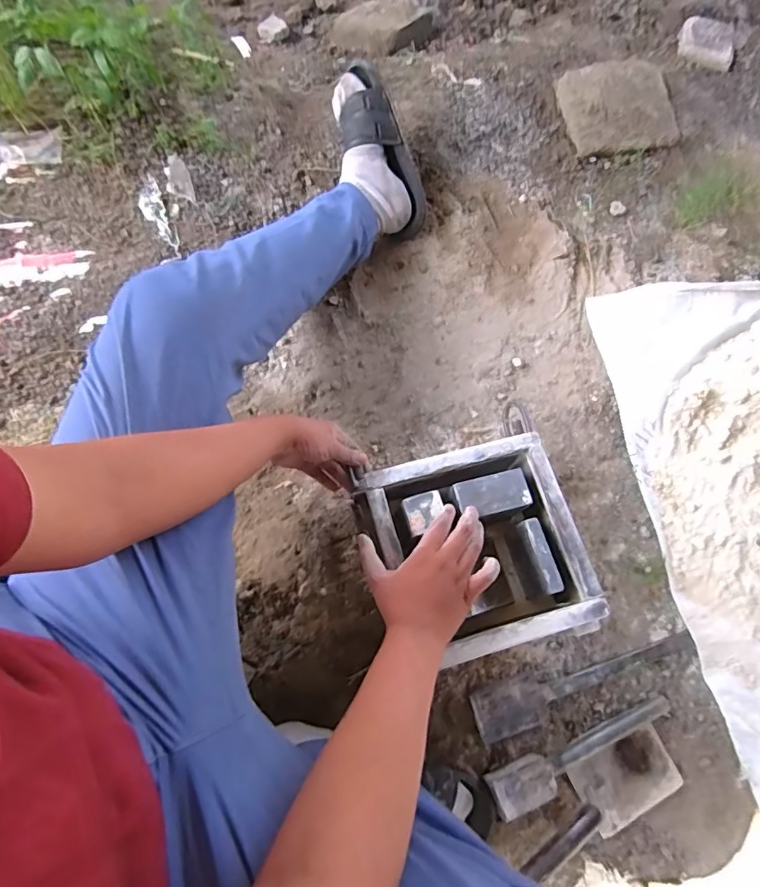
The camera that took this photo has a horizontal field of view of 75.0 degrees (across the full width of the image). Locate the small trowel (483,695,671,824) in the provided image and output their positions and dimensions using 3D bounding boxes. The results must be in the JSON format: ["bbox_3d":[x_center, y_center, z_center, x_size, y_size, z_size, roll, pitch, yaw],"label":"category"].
[{"bbox_3d":[0.256,0.382,0.617,0.258,0.062,0.043,-20,73,-6],"label":"small trowel"}]

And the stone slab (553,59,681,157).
[{"bbox_3d":[0.455,-0.650,0.962,0.210,0.055,0.202,-6,73,-4],"label":"stone slab"}]

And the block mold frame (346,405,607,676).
[{"bbox_3d":[0.117,0.134,0.647,0.255,0.113,0.244,-11,74,-5],"label":"block mold frame"}]

